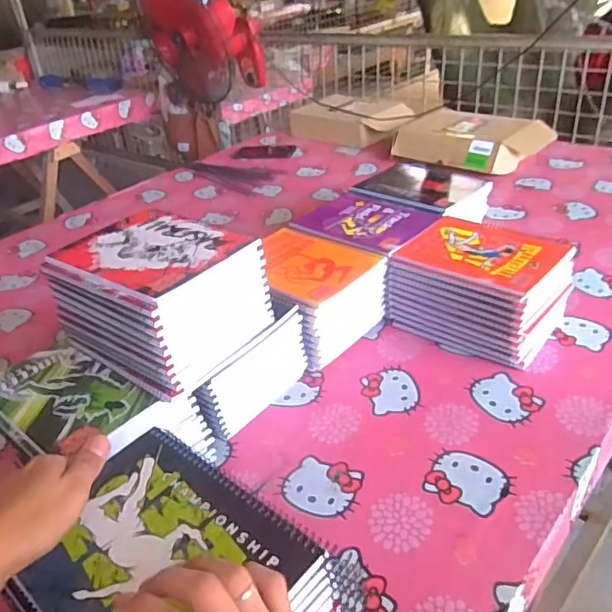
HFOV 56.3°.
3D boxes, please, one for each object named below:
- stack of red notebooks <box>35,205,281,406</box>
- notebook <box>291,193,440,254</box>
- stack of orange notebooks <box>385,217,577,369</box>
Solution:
[{"bbox_3d":[-0.167,-0.013,0.651,0.196,0.113,0.160,19,41,34],"label":"stack of red notebooks"},{"bbox_3d":[0.089,-0.133,0.895,0.193,0.005,0.150,22,43,37],"label":"notebook"},{"bbox_3d":[0.242,-0.025,0.797,0.201,0.115,0.161,23,43,39],"label":"stack of orange notebooks"}]

